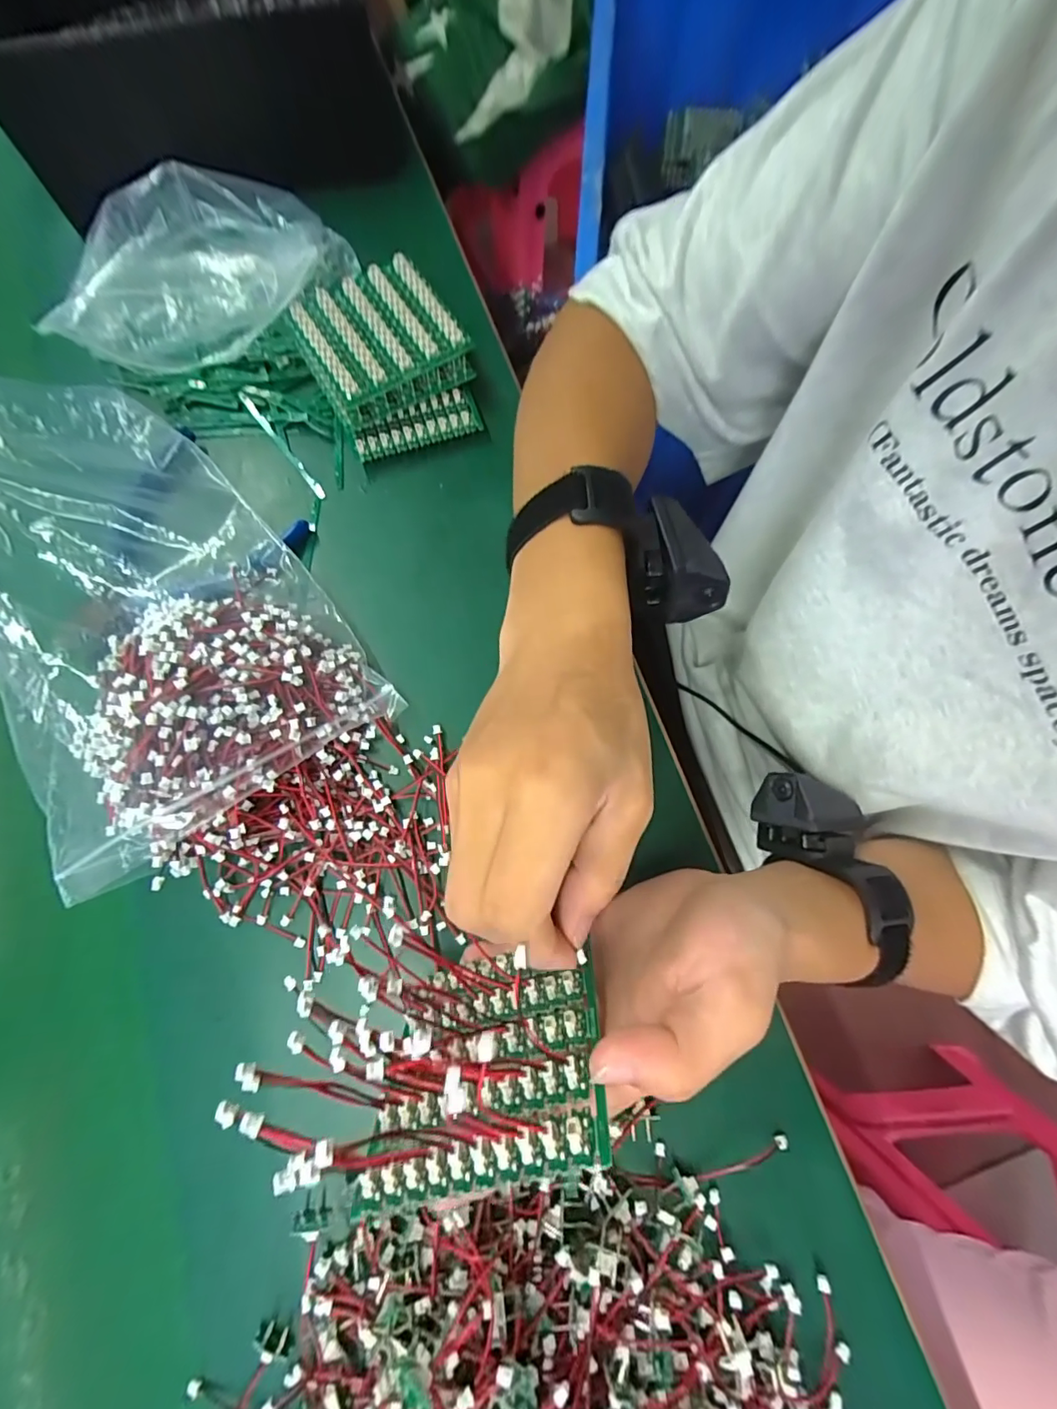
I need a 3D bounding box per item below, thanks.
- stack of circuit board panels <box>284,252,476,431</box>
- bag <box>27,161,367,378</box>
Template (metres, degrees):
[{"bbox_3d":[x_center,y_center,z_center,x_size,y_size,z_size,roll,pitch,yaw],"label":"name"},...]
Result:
[{"bbox_3d":[-0.093,-0.225,0.316,0.088,0.030,0.085,-32,79,-8],"label":"stack of circuit board panels"},{"bbox_3d":[-0.198,-0.268,0.312,0.176,0.060,0.077,-30,79,-7],"label":"bag"}]

